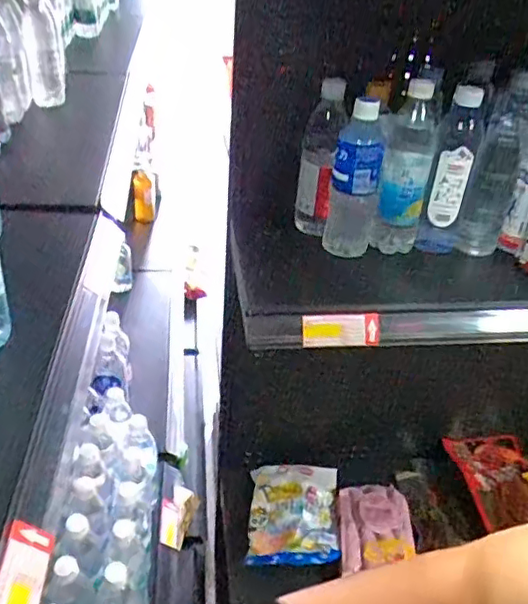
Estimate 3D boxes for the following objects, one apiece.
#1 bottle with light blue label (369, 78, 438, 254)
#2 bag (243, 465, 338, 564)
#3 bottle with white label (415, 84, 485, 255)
[{"bbox_3d":[0.189,-0.172,0.792,0.063,0.225,0.057,14,37,12],"label":"bottle with light blue label"},{"bbox_3d":[0.058,0.400,1.147,0.165,0.027,0.220,5,36,0],"label":"bag"},{"bbox_3d":[0.251,-0.167,0.799,0.057,0.216,0.061,17,38,16],"label":"bottle with white label"}]

